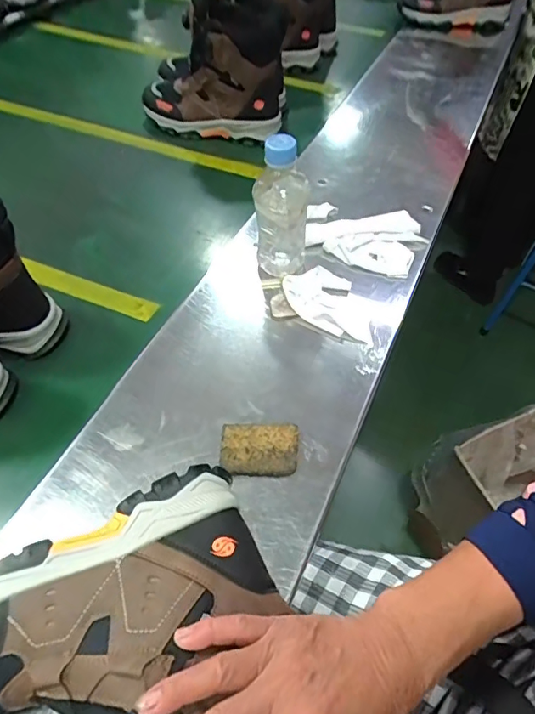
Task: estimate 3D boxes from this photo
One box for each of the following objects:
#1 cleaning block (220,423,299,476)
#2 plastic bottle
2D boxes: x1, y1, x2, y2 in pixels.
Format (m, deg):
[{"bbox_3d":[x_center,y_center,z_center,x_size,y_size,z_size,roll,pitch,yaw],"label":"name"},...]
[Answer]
[{"bbox_3d":[-0.007,0.084,0.459,0.069,0.012,0.050,1,51,-1],"label":"cleaning block"},{"bbox_3d":[0.015,-0.167,0.559,0.061,0.144,0.050,2,51,0],"label":"plastic bottle"}]

